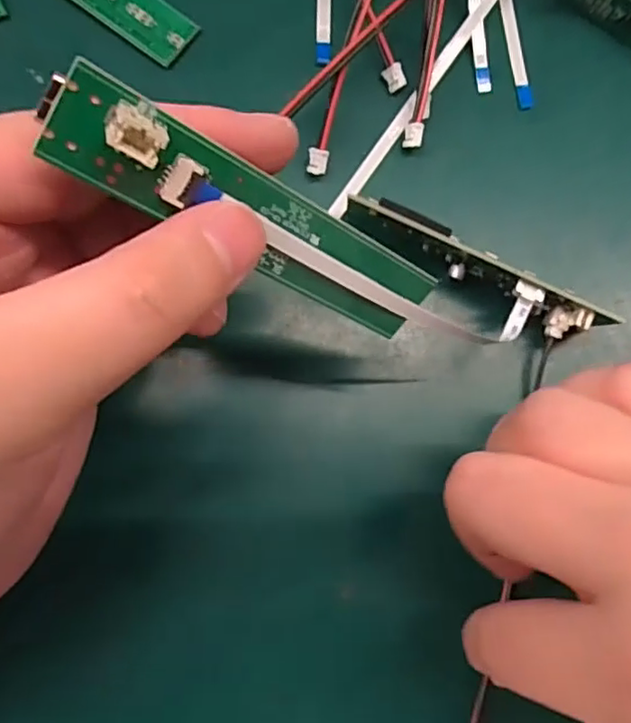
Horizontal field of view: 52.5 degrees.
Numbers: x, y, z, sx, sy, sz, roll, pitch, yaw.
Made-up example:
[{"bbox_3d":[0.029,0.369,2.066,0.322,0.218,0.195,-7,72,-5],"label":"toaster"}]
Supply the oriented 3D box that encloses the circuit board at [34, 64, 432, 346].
[{"bbox_3d":[-0.010,-0.025,0.123,0.083,0.008,0.018,24,121,-34],"label":"circuit board"}]

